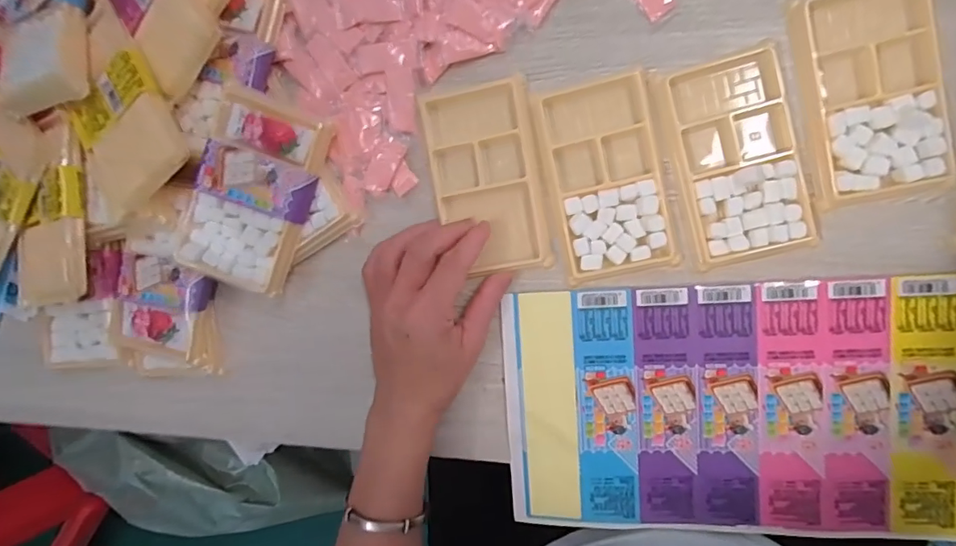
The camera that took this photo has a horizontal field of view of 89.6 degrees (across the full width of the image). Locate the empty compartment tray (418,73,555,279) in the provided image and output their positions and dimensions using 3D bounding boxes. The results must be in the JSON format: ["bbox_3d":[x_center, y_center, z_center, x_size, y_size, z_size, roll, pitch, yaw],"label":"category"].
[{"bbox_3d":[0.005,-0.067,0.339,0.075,0.017,0.133,-9,94,8],"label":"empty compartment tray"}]

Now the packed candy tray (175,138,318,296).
[{"bbox_3d":[-0.166,-0.039,0.348,0.073,0.028,0.093,22,98,5],"label":"packed candy tray"}]

